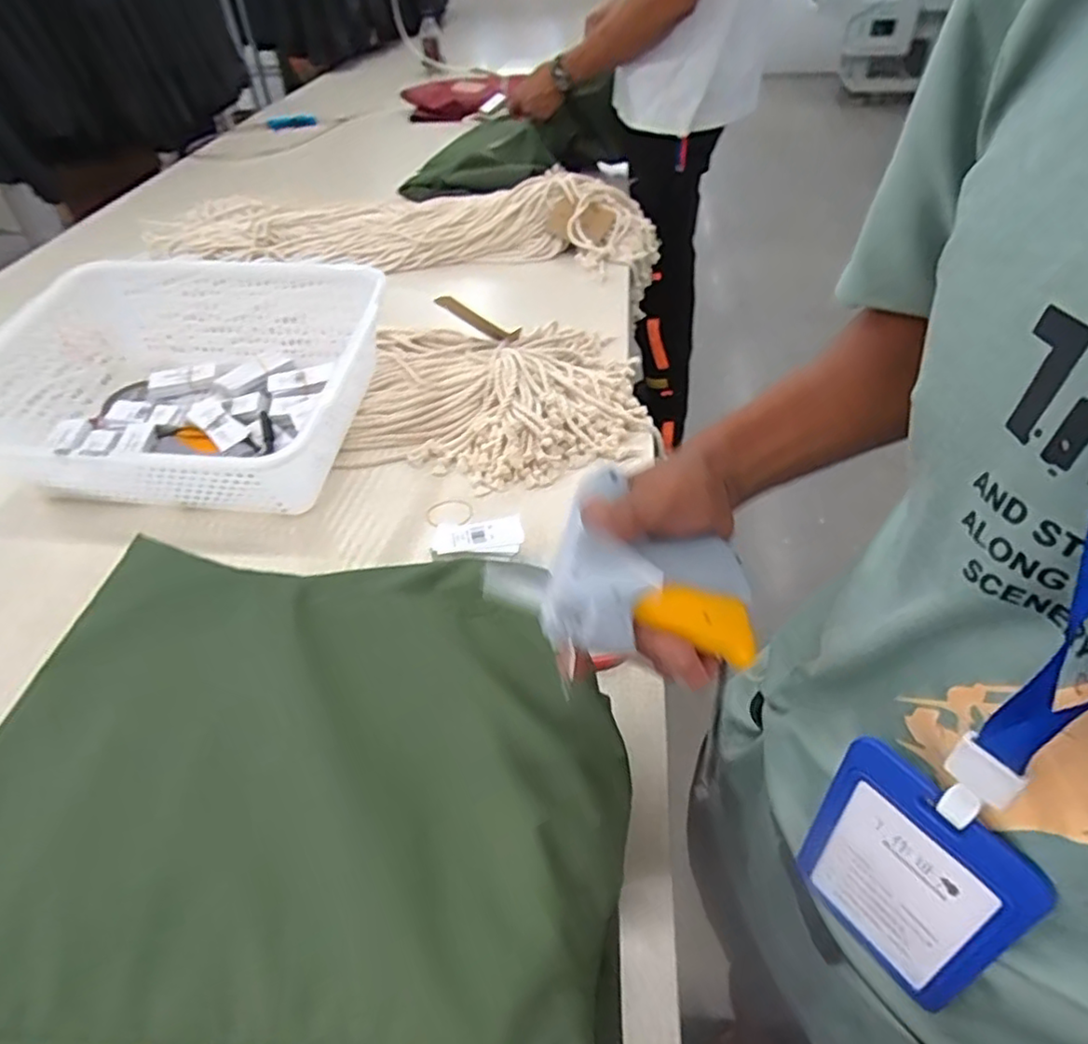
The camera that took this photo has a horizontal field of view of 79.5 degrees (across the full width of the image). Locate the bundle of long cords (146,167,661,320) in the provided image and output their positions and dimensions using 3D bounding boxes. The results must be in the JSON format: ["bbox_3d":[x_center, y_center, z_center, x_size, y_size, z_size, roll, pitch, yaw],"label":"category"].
[{"bbox_3d":[-0.281,-0.559,1.258,0.979,0.129,0.286,5,45,9],"label":"bundle of long cords"}]

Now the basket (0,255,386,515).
[{"bbox_3d":[-0.438,-0.155,0.759,0.494,0.146,0.358,-1,44,2],"label":"basket"}]

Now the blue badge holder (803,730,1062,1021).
[{"bbox_3d":[0.134,0.136,0.249,0.005,0.110,0.067,-24,43,-26],"label":"blue badge holder"}]

